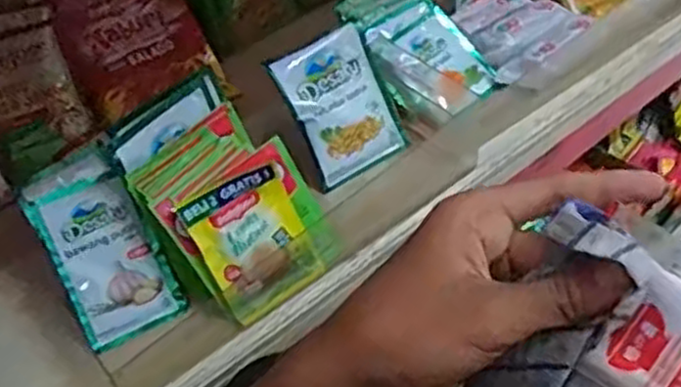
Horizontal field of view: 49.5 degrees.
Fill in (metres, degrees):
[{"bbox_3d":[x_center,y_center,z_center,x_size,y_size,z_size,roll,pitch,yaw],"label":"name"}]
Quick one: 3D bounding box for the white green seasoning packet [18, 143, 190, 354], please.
[{"bbox_3d":[-0.157,0.037,0.483,0.064,0.121,0.006,-30,7,-14],"label":"white green seasoning packet"}]

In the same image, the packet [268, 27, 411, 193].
[{"bbox_3d":[-0.001,-0.065,0.559,0.079,0.104,0.010,-32,15,-20],"label":"packet"}]

